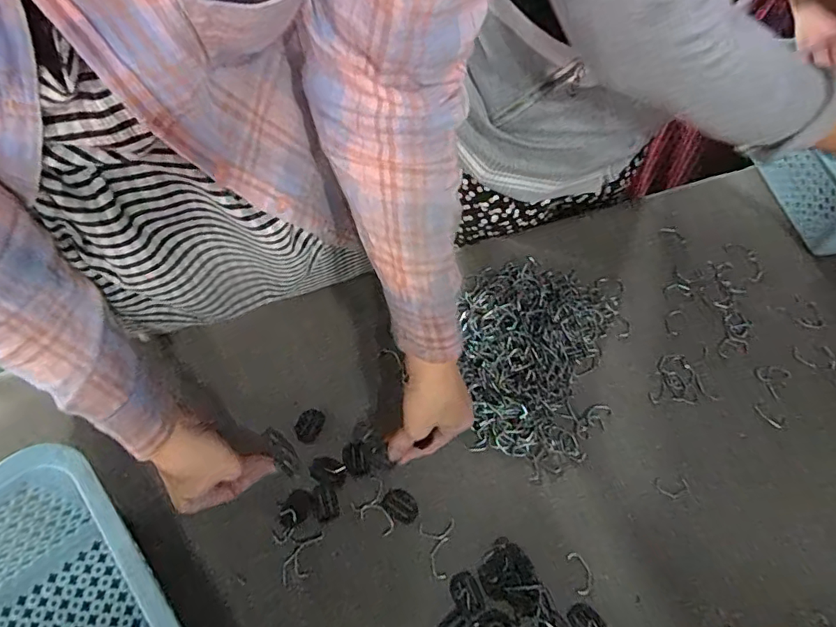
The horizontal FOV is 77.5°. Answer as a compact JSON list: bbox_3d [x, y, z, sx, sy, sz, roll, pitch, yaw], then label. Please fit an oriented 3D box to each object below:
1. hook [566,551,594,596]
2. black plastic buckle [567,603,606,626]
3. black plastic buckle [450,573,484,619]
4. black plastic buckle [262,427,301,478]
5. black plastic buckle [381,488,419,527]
[{"bbox_3d":[0.149,0.237,0.477,0.018,0.004,0.035,-9,61,-6],"label":"hook"},{"bbox_3d":[0.149,0.274,0.455,0.026,0.004,0.036,-25,64,-15],"label":"black plastic buckle"},{"bbox_3d":[0.044,0.251,0.464,0.025,0.004,0.038,-22,64,-13],"label":"black plastic buckle"},{"bbox_3d":[-0.135,0.137,0.519,0.021,0.006,0.055,-34,68,-18],"label":"black plastic buckle"},{"bbox_3d":[-0.017,0.185,0.499,0.035,0.004,0.026,32,65,15],"label":"black plastic buckle"}]

